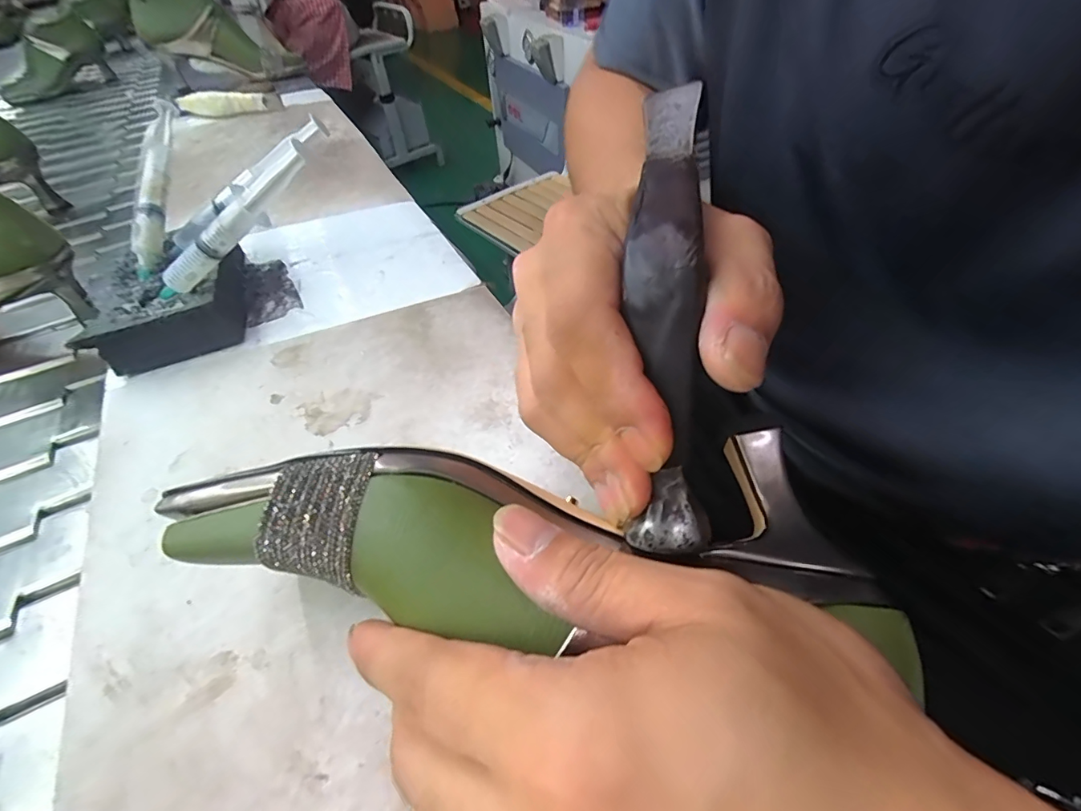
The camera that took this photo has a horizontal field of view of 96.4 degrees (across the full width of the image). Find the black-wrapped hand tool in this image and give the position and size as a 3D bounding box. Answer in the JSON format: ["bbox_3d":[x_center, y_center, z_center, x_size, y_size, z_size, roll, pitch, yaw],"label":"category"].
[{"bbox_3d":[0.040,-0.039,0.157,0.025,0.039,0.166,1,82,6],"label":"black-wrapped hand tool"}]

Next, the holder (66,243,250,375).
[{"bbox_3d":[-0.255,-0.074,0.335,0.086,0.038,0.108,-21,49,-14],"label":"holder"}]

